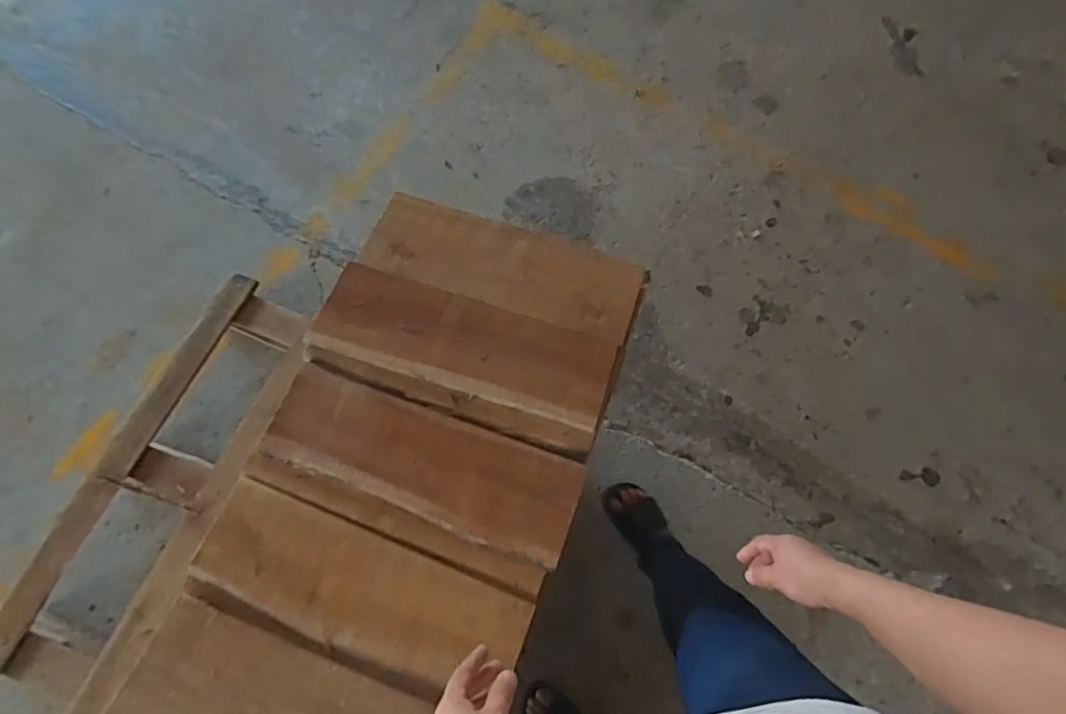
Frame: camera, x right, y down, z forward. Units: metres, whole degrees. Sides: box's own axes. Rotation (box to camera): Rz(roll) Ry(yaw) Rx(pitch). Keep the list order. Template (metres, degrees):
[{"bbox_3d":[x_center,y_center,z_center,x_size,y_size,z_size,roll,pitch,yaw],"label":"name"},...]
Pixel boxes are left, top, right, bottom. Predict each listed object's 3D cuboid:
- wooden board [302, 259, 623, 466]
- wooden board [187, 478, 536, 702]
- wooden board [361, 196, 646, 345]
[{"bbox_3d":[-0.117,-0.010,0.892,0.489,0.027,0.197,18,70,6],"label":"wooden board"},{"bbox_3d":[-0.248,0.343,0.780,0.468,0.030,0.160,21,71,7],"label":"wooden board"},{"bbox_3d":[-0.057,-0.163,0.990,0.496,0.041,0.186,20,66,6],"label":"wooden board"}]

